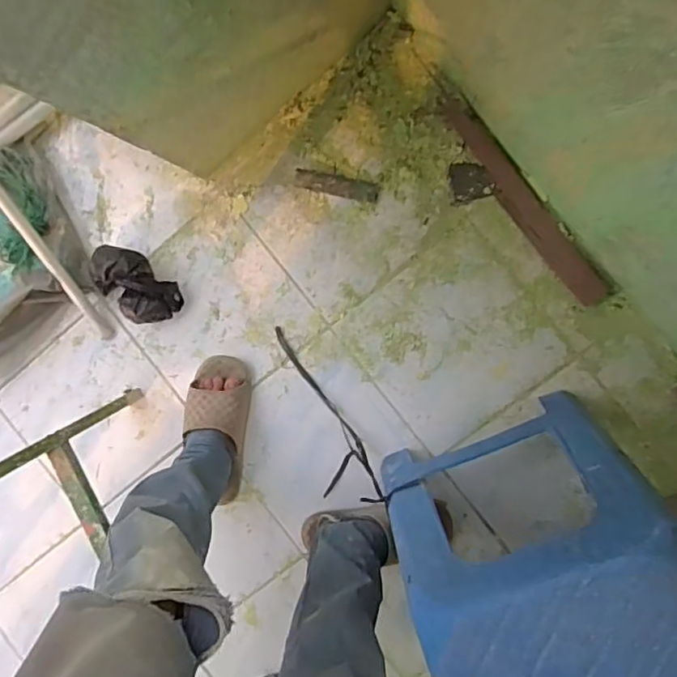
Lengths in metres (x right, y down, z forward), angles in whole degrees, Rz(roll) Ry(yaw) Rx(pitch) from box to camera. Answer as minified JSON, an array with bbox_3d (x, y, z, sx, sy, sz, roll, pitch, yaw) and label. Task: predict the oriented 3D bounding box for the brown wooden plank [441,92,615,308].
[{"bbox_3d":[0.302,-0.221,0.903,0.050,0.015,0.411,-38,90,9],"label":"brown wooden plank"}]

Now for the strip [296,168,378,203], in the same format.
[{"bbox_3d":[-0.003,-0.259,0.940,0.142,0.004,0.032,13,97,5],"label":"strip"}]

